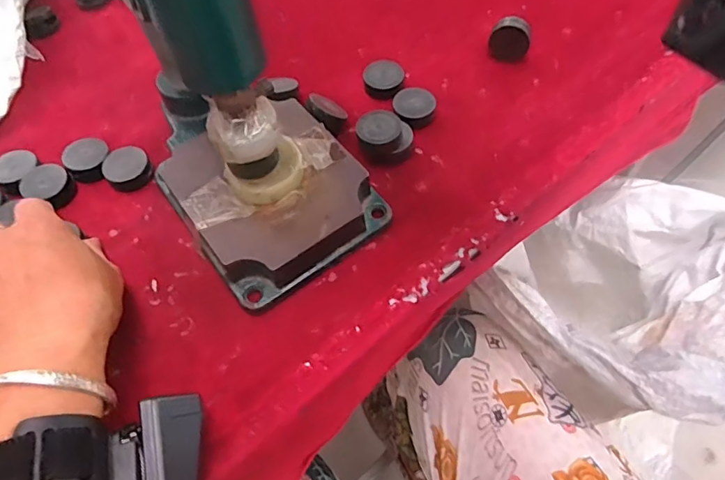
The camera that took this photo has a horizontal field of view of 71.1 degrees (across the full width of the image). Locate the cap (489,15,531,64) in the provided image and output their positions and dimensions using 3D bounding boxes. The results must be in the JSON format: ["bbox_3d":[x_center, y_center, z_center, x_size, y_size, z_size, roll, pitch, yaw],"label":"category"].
[{"bbox_3d":[0.121,-0.164,0.414,0.032,0.031,0.019,14,58,12],"label":"cap"}]

